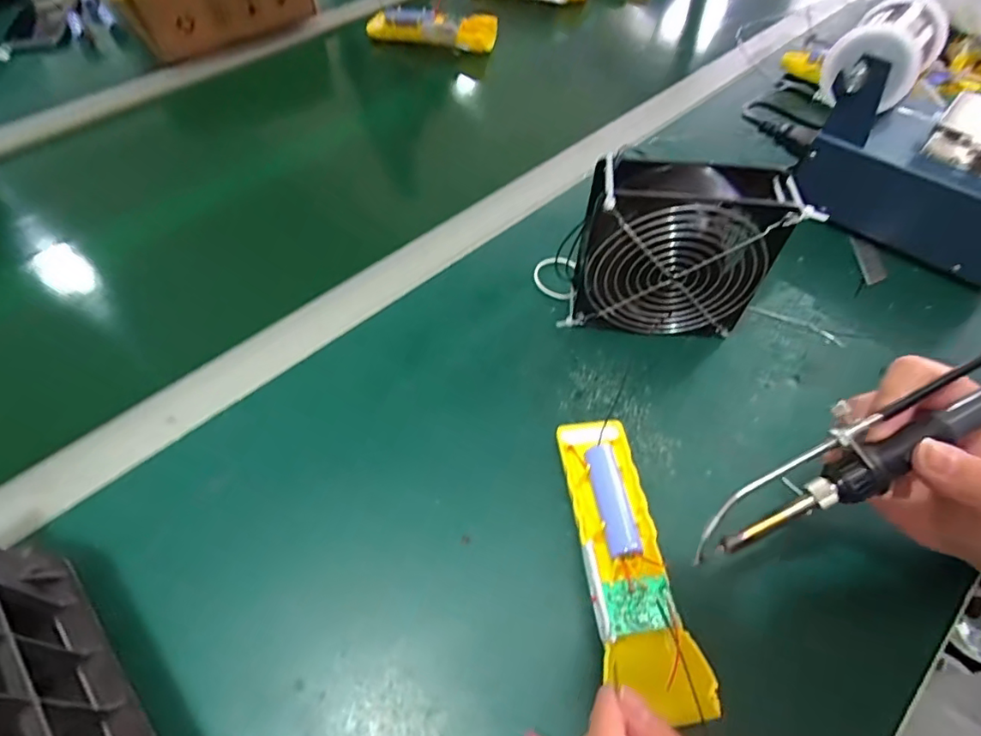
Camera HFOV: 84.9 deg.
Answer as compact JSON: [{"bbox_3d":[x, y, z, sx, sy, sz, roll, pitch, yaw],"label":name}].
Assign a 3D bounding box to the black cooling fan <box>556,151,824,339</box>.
[{"bbox_3d":[0.124,-0.080,0.373,0.130,0.124,0.054,4,55,3],"label":"black cooling fan"}]

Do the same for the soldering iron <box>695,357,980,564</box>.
[{"bbox_3d":[0.186,0.027,0.233,0.212,0.021,0.024,-31,57,5],"label":"soldering iron"}]

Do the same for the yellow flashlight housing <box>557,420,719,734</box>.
[{"bbox_3d":[0.073,0.103,0.303,0.046,0.031,0.163,-8,55,-6],"label":"yellow flashlight housing"}]

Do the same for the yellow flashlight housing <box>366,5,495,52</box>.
[{"bbox_3d":[-0.076,-0.437,0.693,0.174,0.037,0.038,10,55,7],"label":"yellow flashlight housing"}]

